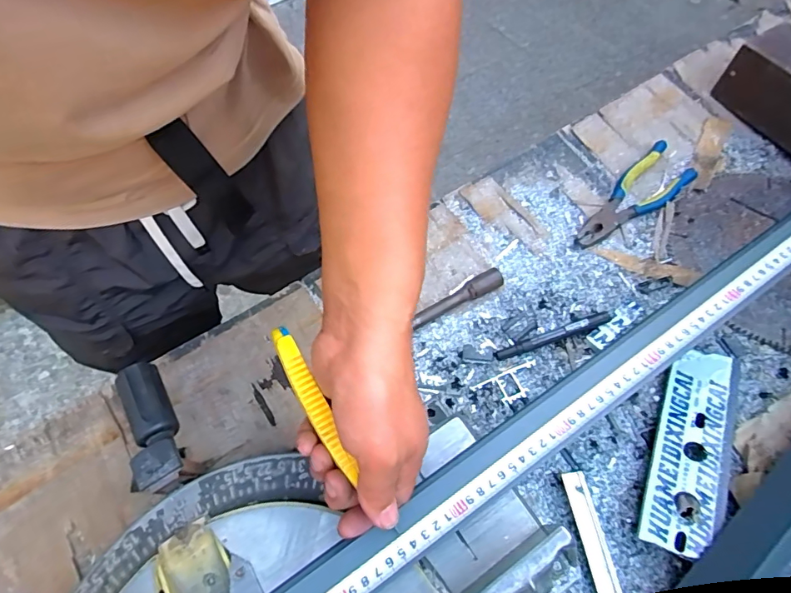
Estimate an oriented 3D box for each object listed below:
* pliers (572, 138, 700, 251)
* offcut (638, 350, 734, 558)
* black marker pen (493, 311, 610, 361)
[{"bbox_3d":[0.297,-0.124,0.585,0.185,0.013,0.064,-37,69,-16],"label":"pliers"},{"bbox_3d":[0.286,0.140,0.447,0.059,0.033,0.209,23,66,14],"label":"offcut"},{"bbox_3d":[0.170,0.042,0.504,0.133,0.014,0.014,-18,65,-8],"label":"black marker pen"}]

